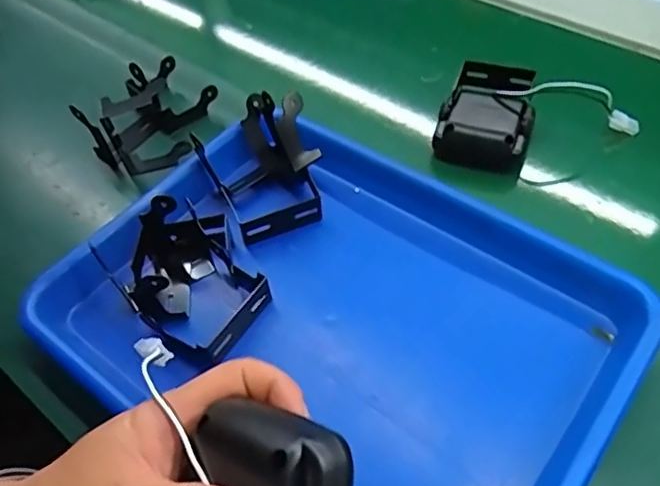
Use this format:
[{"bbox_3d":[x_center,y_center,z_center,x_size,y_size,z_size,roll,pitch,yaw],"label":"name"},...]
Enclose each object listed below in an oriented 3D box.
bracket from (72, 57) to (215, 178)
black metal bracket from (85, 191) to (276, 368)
[{"bbox_3d":[-0.148,-0.115,0.483,0.085,0.070,0.108,31,61,25],"label":"bracket"},{"bbox_3d":[-0.090,0.023,0.382,0.079,0.052,0.103,-31,56,-18],"label":"black metal bracket"}]

